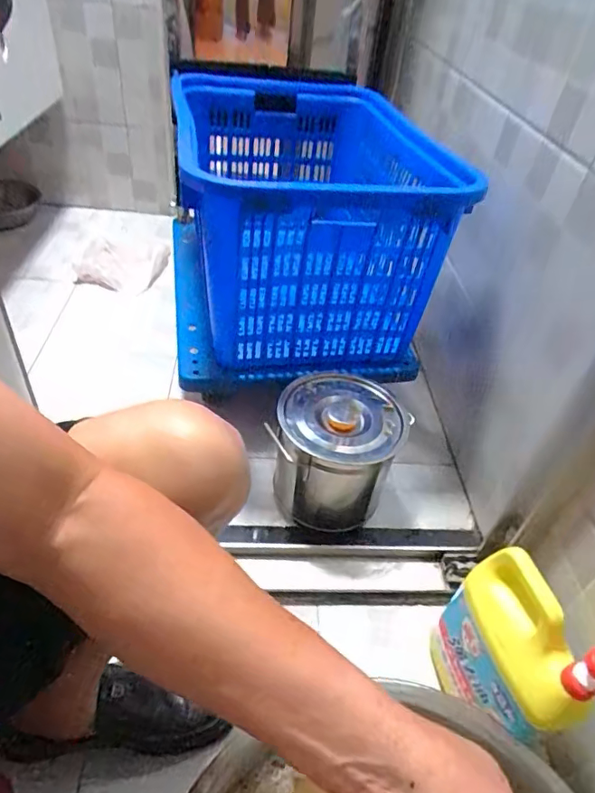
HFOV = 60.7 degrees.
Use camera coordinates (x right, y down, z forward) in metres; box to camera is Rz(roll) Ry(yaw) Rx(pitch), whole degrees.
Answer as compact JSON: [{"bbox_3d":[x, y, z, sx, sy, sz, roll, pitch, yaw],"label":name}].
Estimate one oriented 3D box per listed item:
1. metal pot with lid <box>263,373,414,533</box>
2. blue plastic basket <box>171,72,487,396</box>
[{"bbox_3d":[0.060,0.106,0.861,0.195,0.203,0.200,4,41,-4],"label":"metal pot with lid"},{"bbox_3d":[-0.002,-0.363,1.035,0.445,0.385,0.668,-1,42,-9],"label":"blue plastic basket"}]

